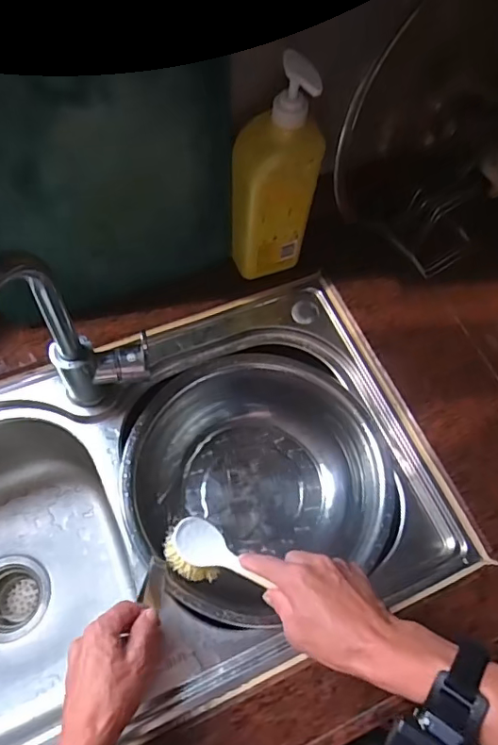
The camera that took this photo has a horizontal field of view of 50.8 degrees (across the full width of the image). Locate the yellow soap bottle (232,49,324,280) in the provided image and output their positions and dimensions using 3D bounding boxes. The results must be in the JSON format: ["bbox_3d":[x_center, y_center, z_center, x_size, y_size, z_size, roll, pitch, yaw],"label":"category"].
[{"bbox_3d":[0.030,-0.217,0.595,0.091,0.258,0.062,-3,65,-5],"label":"yellow soap bottle"}]

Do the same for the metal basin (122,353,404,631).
[{"bbox_3d":[0.006,0.131,0.670,0.308,0.085,0.287,1,64,-3],"label":"metal basin"}]

